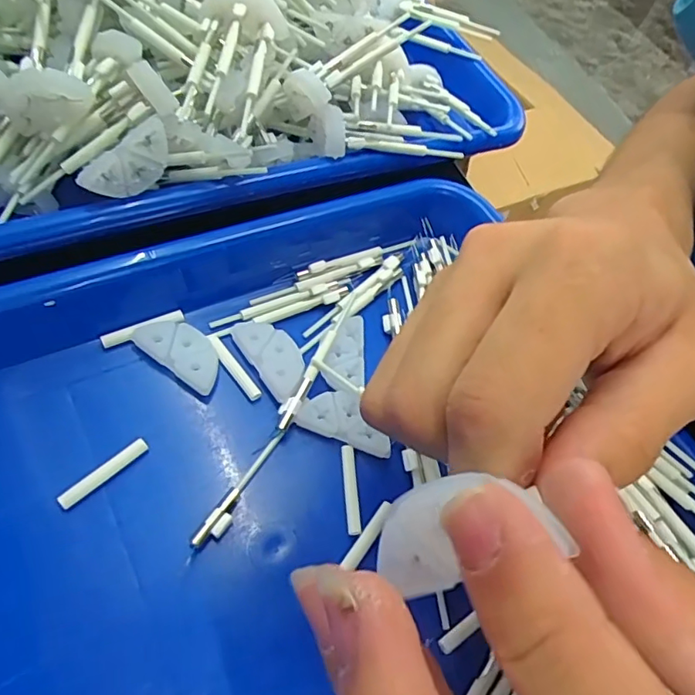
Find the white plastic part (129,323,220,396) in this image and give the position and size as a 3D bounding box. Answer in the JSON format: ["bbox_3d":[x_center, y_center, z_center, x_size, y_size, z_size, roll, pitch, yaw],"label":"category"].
[{"bbox_3d":[-0.067,0.001,0.222,0.038,0.004,0.020,38,57,7],"label":"white plastic part"}]

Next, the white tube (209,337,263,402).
[{"bbox_3d":[-0.047,0.008,0.227,0.006,0.004,0.032,-35,77,-23],"label":"white tube"}]

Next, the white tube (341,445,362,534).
[{"bbox_3d":[0.001,0.054,0.208,0.005,0.004,0.033,1,59,-12],"label":"white tube"}]

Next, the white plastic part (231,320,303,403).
[{"bbox_3d":[-0.031,0.003,0.227,0.021,0.007,0.040,-28,68,-26],"label":"white plastic part"}]

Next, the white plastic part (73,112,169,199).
[{"bbox_3d":[-0.086,-0.073,0.217,0.039,0.020,0.004,-42,45,-11],"label":"white plastic part"}]

